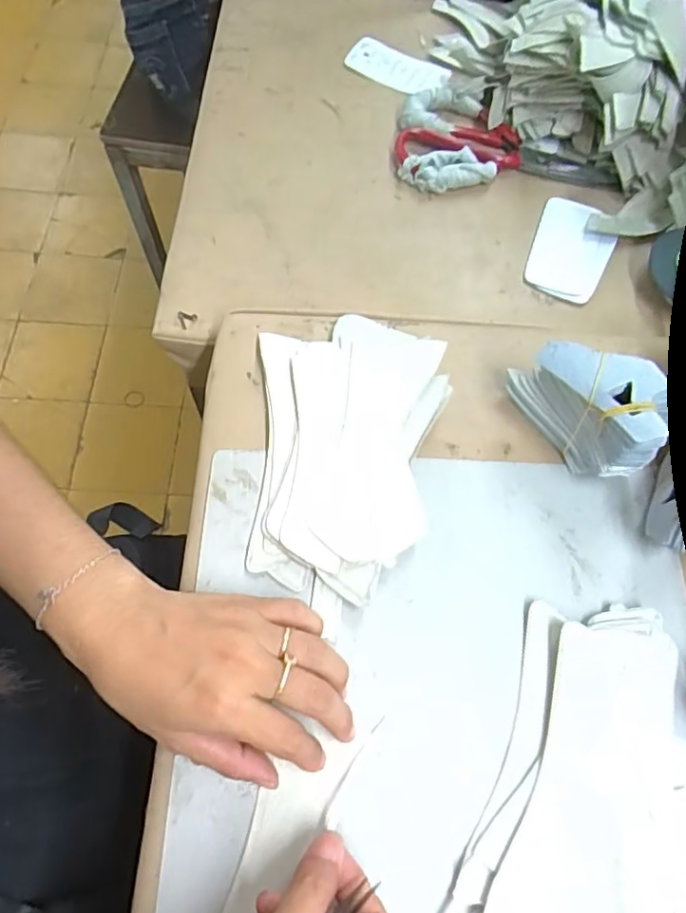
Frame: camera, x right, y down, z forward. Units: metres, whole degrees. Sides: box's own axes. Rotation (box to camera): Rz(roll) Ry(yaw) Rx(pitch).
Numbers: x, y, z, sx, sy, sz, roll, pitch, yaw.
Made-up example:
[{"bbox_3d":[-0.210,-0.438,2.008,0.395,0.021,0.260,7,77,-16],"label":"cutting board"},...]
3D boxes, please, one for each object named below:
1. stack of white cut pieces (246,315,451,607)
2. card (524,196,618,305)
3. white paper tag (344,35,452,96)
[{"bbox_3d":[0.005,-0.006,0.375,0.118,0.025,0.185,2,67,-2],"label":"stack of white cut pieces"},{"bbox_3d":[0.200,-0.182,0.504,0.066,0.010,0.105,22,67,7],"label":"card"},{"bbox_3d":[0.055,-0.398,0.588,0.105,0.010,0.052,34,69,11],"label":"white paper tag"}]

